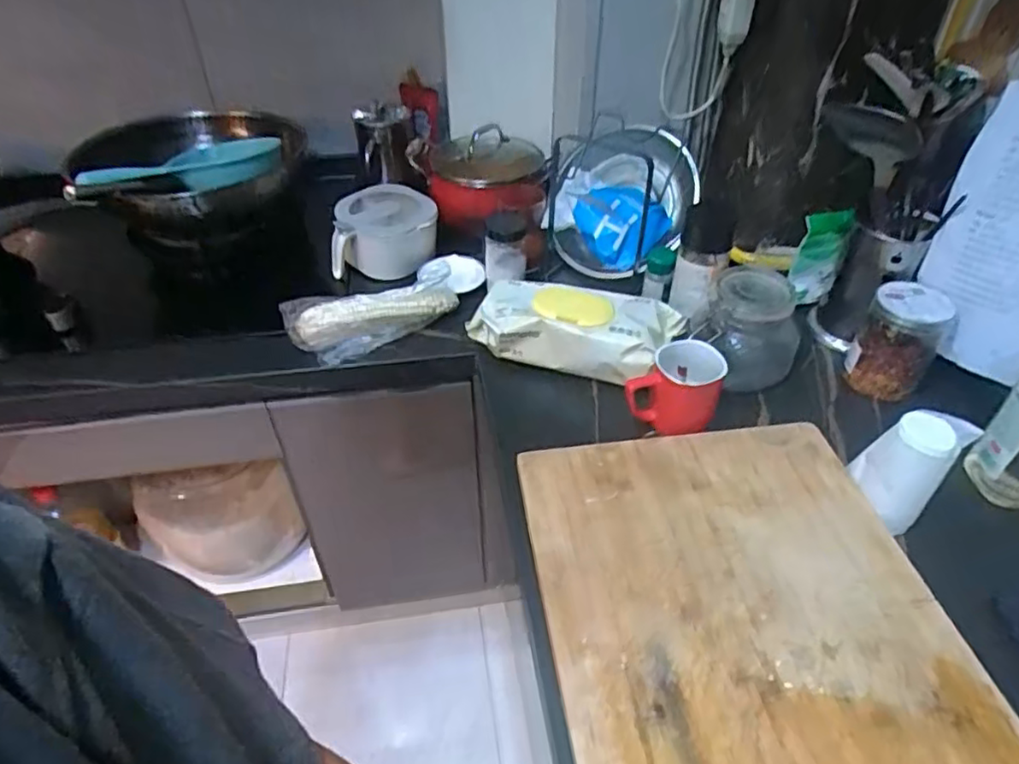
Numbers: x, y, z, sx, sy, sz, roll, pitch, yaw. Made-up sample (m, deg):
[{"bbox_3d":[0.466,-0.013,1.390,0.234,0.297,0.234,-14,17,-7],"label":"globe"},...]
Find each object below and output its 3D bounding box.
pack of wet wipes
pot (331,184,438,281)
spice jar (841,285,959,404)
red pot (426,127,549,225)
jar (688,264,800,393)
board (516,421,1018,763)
[{"bbox_3d":[0.081,-0.067,0.804,0.239,0.064,0.099,13,44,15],"label":"pack of wet wipes"},{"bbox_3d":[-0.187,-0.229,0.990,0.153,0.104,0.112,-2,42,-1],"label":"pot"},{"bbox_3d":[0.451,-0.047,0.751,0.083,0.117,0.079,-1,42,0],"label":"spice jar"},{"bbox_3d":[-0.037,-0.330,1.020,0.173,0.106,0.148,-2,42,-1],"label":"red pot"},{"bbox_3d":[0.283,-0.056,0.765,0.108,0.120,0.108,-1,42,0],"label":"jar"},{"bbox_3d":[0.208,0.224,0.525,0.333,0.015,0.476,-6,43,-5],"label":"board"}]

